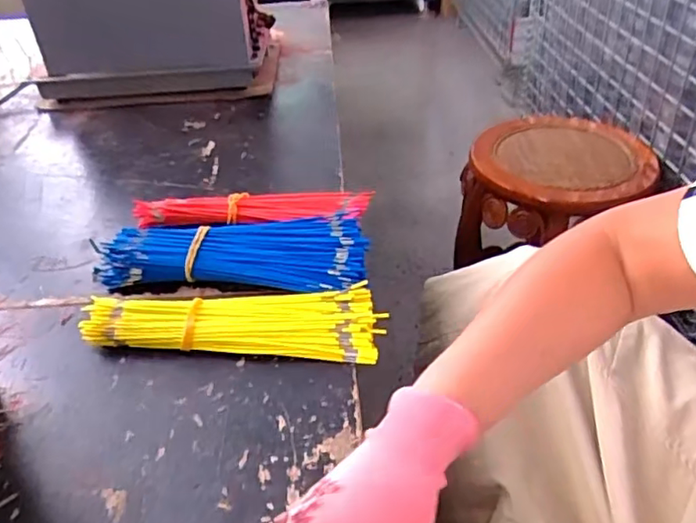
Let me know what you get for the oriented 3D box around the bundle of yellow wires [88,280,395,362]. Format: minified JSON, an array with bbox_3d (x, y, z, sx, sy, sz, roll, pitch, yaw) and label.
[{"bbox_3d":[-0.095,0.049,0.507,0.243,0.025,0.068,2,39,6],"label":"bundle of yellow wires"}]

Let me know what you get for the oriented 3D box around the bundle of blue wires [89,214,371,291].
[{"bbox_3d":[-0.109,-0.005,0.567,0.251,0.039,0.091,-1,38,3],"label":"bundle of blue wires"}]

